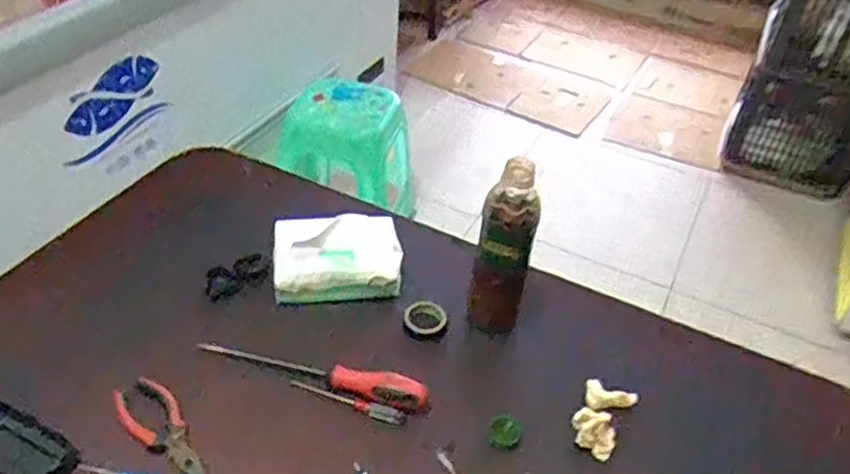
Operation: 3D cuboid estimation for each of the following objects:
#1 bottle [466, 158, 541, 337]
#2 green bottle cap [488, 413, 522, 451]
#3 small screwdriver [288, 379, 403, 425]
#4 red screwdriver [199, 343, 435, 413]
[{"bbox_3d":[0.088,0.006,0.751,0.058,0.221,0.068,13,42,8],"label":"bottle"},{"bbox_3d":[0.077,0.190,0.677,0.031,0.010,0.034,17,43,13],"label":"green bottle cap"},{"bbox_3d":[-0.079,0.165,0.704,0.125,0.014,0.014,18,43,14],"label":"small screwdriver"},{"bbox_3d":[-0.116,0.136,0.713,0.241,0.024,0.029,13,42,8],"label":"red screwdriver"}]

